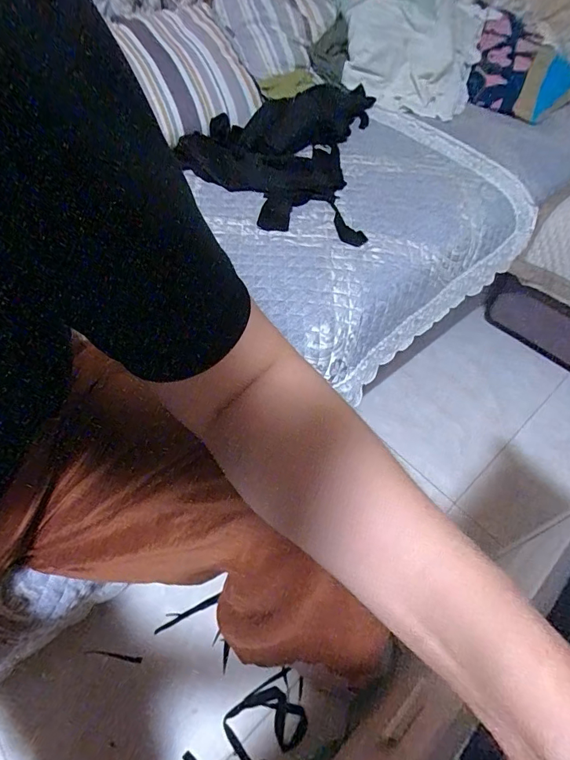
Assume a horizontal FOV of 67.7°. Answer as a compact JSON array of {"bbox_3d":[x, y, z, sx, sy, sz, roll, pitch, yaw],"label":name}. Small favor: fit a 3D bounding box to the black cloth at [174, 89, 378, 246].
[{"bbox_3d":[-0.002,-0.455,0.805,0.314,0.065,0.494,8,52,1],"label":"black cloth"}]

